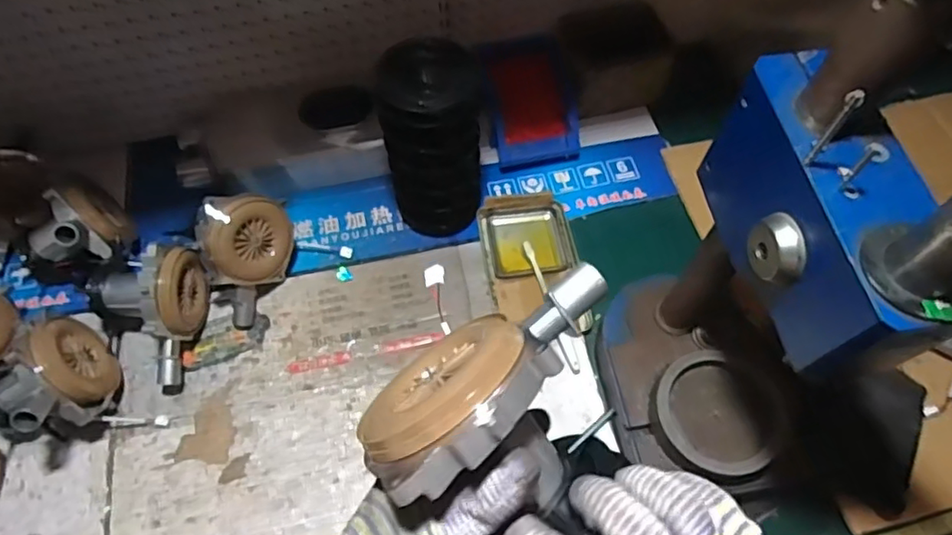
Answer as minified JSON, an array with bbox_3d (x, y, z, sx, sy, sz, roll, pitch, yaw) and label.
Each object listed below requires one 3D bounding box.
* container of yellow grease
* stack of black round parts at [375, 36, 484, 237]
[{"bbox_3d":[0.069,-0.039,0.766,0.117,0.024,0.101,-10,61,-7],"label":"container of yellow grease"},{"bbox_3d":[-0.046,-0.136,0.690,0.103,0.246,0.098,-2,60,-2],"label":"stack of black round parts"}]

